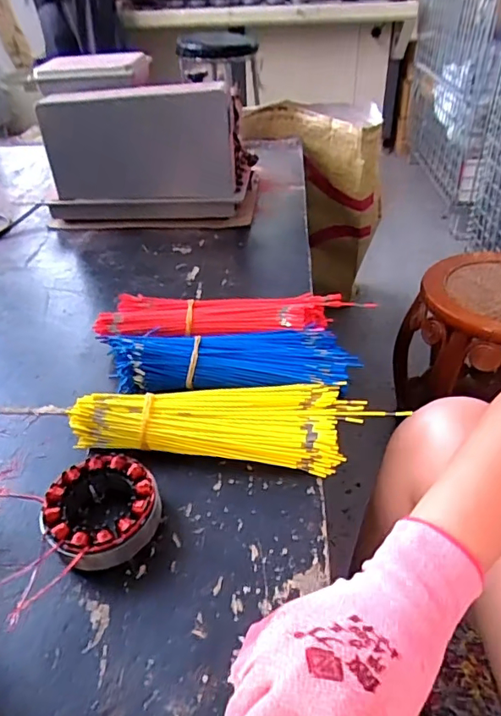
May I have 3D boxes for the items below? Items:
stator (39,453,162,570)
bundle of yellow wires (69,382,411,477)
[{"bbox_3d":[-0.119,0.124,0.409,0.089,0.039,0.088,-1,38,1],"label":"stator"},{"bbox_3d":[-0.015,0.059,0.483,0.294,0.041,0.085,3,39,6],"label":"bundle of yellow wires"}]

